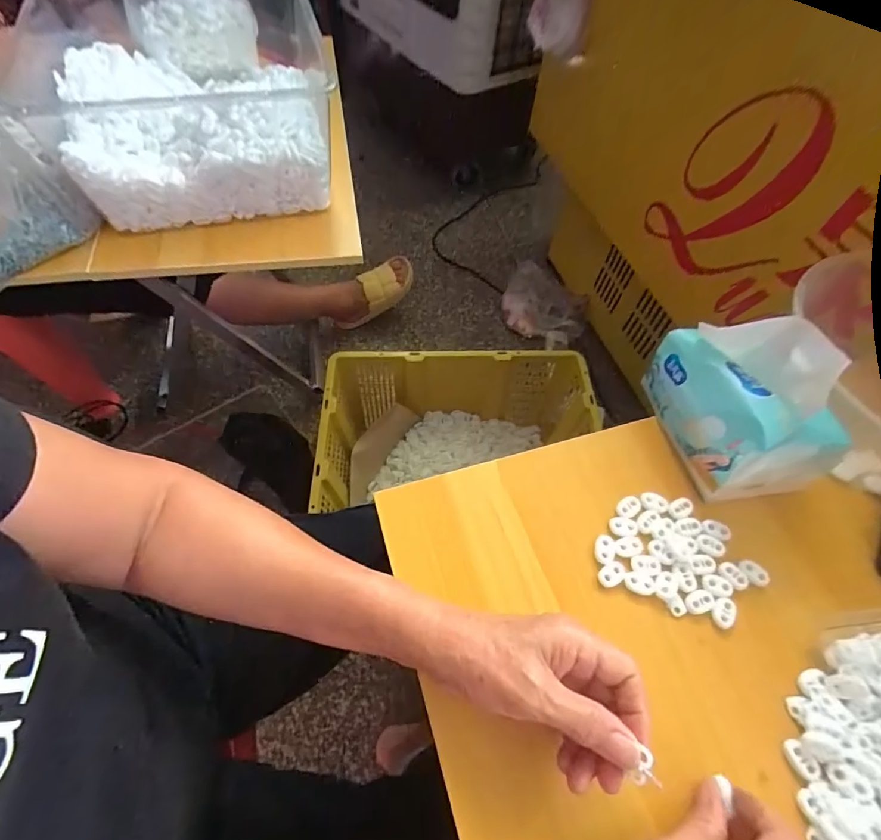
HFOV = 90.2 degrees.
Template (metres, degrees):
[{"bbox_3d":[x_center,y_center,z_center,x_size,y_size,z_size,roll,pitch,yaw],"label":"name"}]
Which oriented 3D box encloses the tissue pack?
[{"bbox_3d":[0.253,-0.022,0.369,0.088,0.108,0.152,-11,61,-9],"label":"tissue pack"}]

